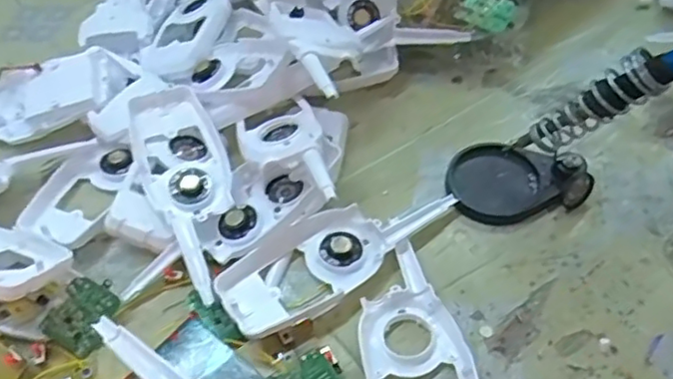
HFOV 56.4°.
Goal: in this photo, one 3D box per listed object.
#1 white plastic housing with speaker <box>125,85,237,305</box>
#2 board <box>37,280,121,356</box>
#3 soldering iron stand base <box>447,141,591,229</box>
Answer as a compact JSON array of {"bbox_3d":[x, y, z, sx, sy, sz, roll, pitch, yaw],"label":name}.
[{"bbox_3d":[-0.100,-0.005,0.437,0.062,0.036,0.167,-25,55,-15],"label":"white plastic housing with speaker"},{"bbox_3d":[-0.157,0.078,0.388,0.036,0.004,0.041,33,73,0],"label":"board"},{"bbox_3d":[0.124,-0.010,0.439,0.087,0.023,0.066,-13,52,-6],"label":"soldering iron stand base"}]

